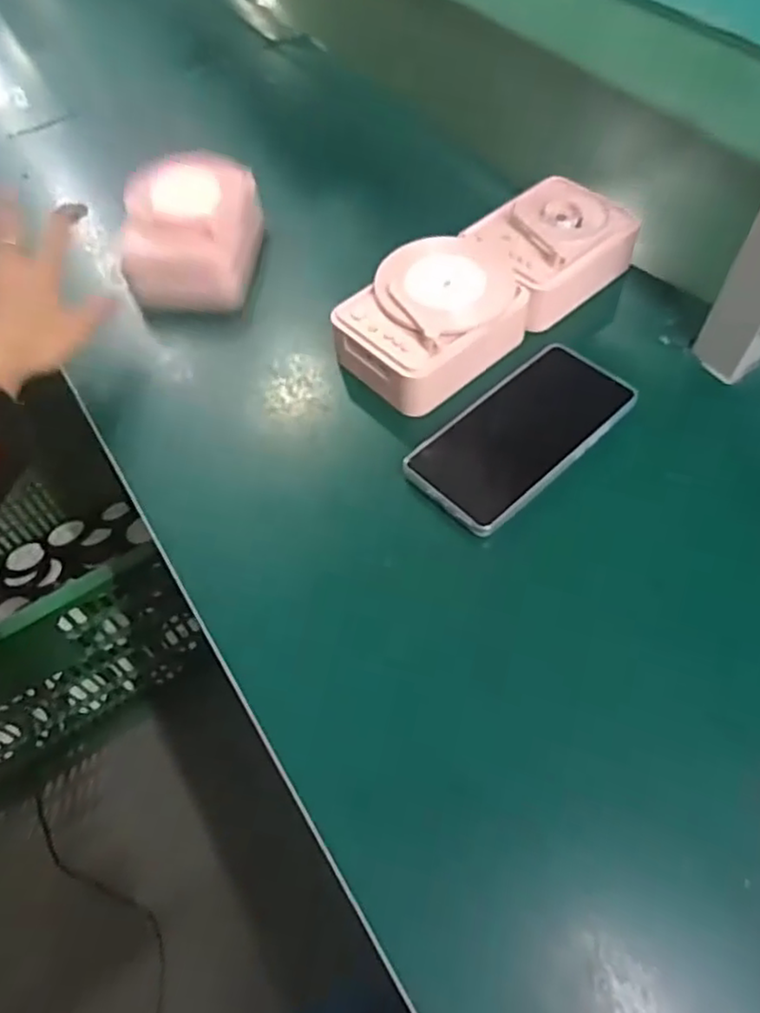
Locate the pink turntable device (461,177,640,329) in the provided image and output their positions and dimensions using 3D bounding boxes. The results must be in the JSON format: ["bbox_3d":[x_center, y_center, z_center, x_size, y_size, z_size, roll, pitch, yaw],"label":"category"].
[{"bbox_3d":[0.136,-0.207,0.532,0.125,0.045,0.094,-38,63,-20],"label":"pink turntable device"}]

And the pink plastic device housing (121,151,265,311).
[{"bbox_3d":[-0.162,-0.241,0.573,0.111,0.063,0.129,-3,57,1],"label":"pink plastic device housing"}]

